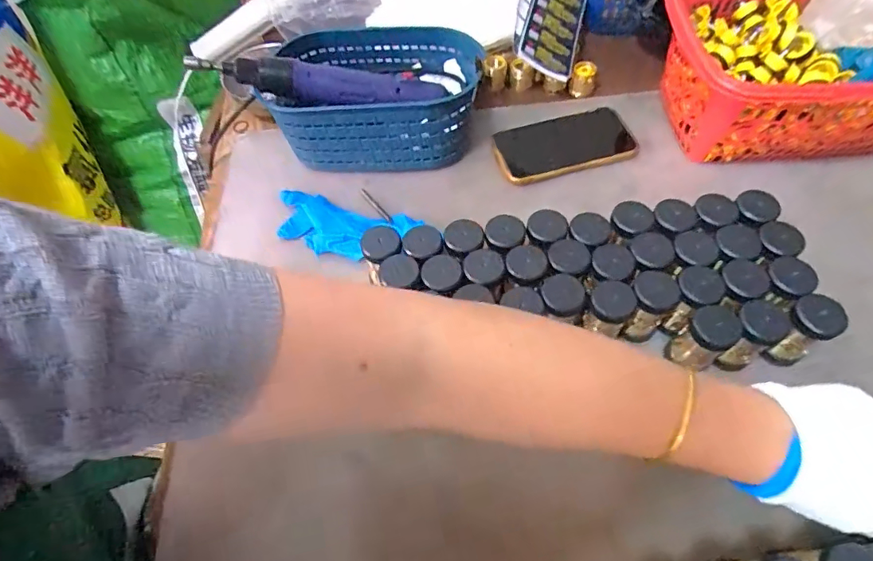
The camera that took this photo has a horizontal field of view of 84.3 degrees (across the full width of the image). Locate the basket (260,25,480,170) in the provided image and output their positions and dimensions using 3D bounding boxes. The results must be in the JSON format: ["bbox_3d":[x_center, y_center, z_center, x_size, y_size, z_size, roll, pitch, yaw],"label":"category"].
[{"bbox_3d":[-0.057,-0.204,0.542,0.217,0.084,0.142,0,59,4],"label":"basket"}]

